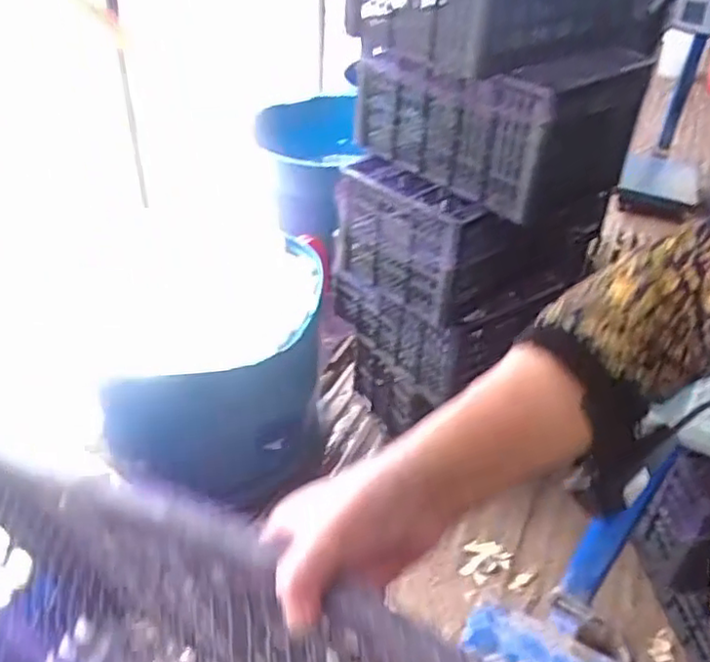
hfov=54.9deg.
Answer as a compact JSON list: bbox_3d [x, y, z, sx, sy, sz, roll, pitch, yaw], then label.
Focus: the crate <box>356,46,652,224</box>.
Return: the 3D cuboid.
[{"bbox_3d":[0.235,-0.378,1.159,0.323,0.202,0.345,-26,47,-33],"label":"crate"}]

